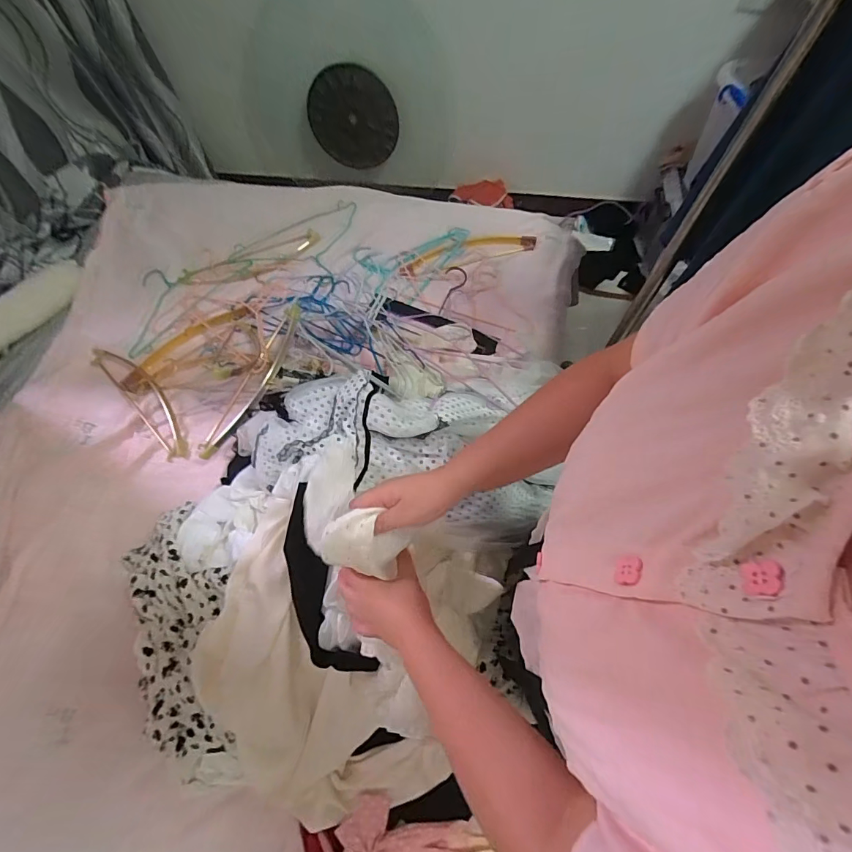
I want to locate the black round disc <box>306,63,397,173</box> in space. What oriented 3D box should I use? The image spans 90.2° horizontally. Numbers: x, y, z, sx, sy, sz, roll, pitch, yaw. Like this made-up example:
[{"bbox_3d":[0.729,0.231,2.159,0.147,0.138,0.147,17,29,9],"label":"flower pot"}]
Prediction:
[{"bbox_3d":[-0.254,-1.061,1.485,0.308,0.348,0.051,9,76,-13],"label":"black round disc"}]

